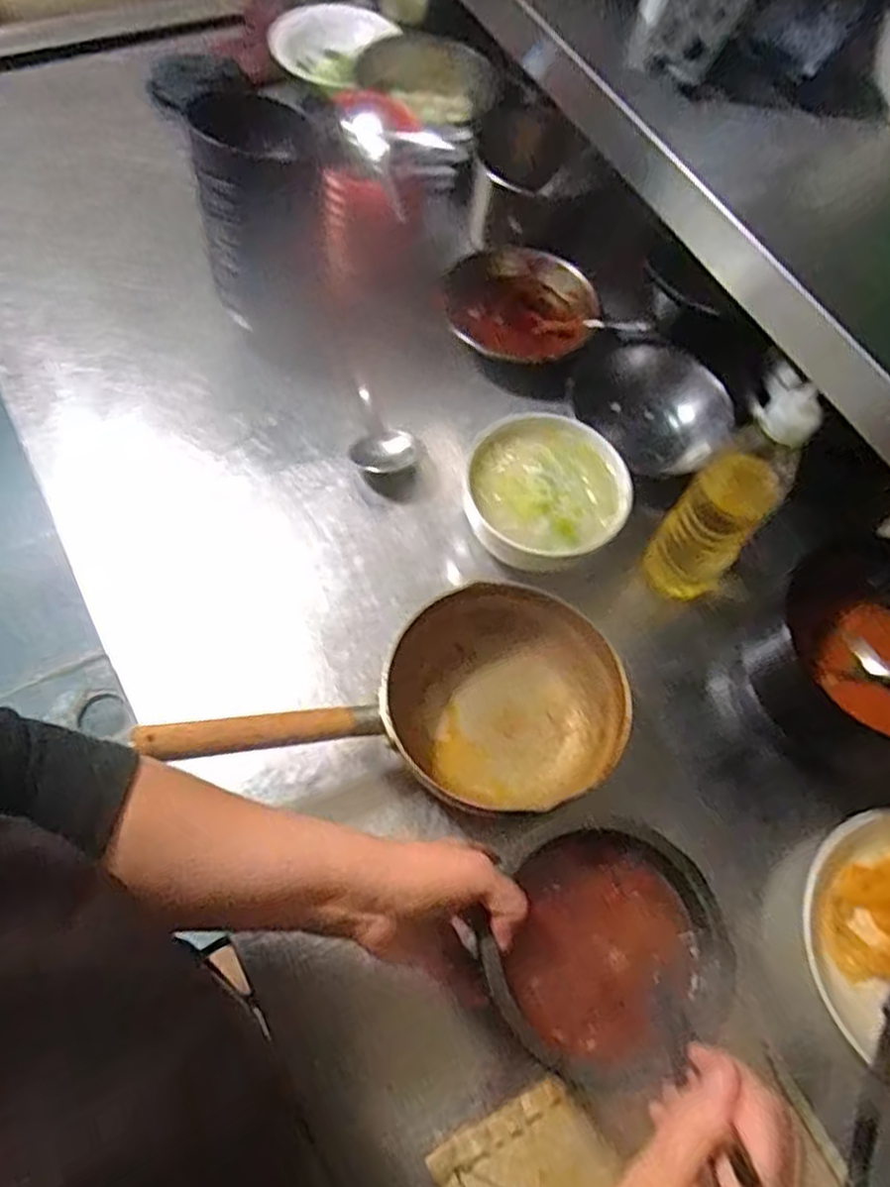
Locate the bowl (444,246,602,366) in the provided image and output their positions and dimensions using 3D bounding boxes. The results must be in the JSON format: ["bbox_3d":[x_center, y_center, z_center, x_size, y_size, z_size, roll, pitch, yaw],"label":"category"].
[{"bbox_3d":[0.080,-0.306,0.807,0.163,0.038,0.137,-4,66,-2],"label":"bowl"}]

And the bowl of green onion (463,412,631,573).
[{"bbox_3d":[0.093,-0.092,0.685,0.140,0.046,0.135,0,66,-1],"label":"bowl of green onion"}]

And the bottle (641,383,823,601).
[{"bbox_3d":[0.222,-0.068,0.609,0.072,0.235,0.058,37,66,13],"label":"bottle"}]

